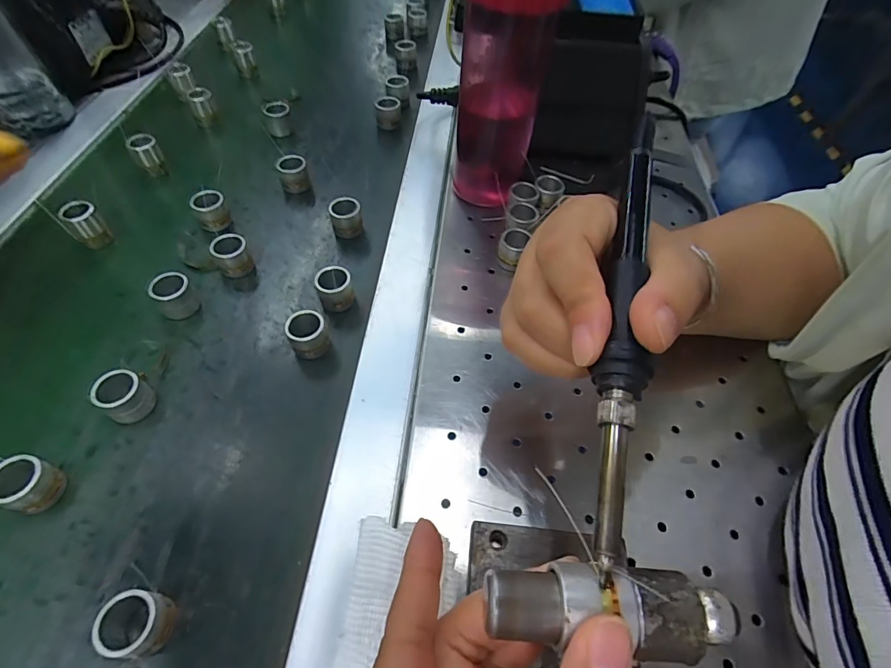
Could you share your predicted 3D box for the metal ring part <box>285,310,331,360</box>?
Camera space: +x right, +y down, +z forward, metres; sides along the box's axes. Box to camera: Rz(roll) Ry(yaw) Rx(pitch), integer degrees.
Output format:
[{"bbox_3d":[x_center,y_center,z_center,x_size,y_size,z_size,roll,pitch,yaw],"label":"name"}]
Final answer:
[{"bbox_3d":[-0.090,0.001,0.296,0.023,0.026,0.023,1,55,-2],"label":"metal ring part"}]

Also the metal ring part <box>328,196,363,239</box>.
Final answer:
[{"bbox_3d":[-0.080,-0.093,0.365,0.024,0.027,0.021,-4,55,-6],"label":"metal ring part"}]

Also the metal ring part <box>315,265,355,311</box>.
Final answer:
[{"bbox_3d":[-0.078,-0.031,0.320,0.023,0.027,0.022,-21,58,-17],"label":"metal ring part"}]

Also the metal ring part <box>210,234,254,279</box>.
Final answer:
[{"bbox_3d":[-0.159,-0.057,0.337,0.023,0.025,0.023,-23,59,-18],"label":"metal ring part"}]

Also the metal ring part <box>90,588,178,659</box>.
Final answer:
[{"bbox_3d":[-0.140,0.132,0.205,0.023,0.024,0.025,1,55,-2],"label":"metal ring part"}]

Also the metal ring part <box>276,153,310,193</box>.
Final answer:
[{"bbox_3d":[-0.134,-0.140,0.397,0.024,0.026,0.021,-18,58,-15],"label":"metal ring part"}]

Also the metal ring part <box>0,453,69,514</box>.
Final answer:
[{"bbox_3d":[-0.220,0.079,0.237,0.022,0.023,0.025,19,56,10],"label":"metal ring part"}]

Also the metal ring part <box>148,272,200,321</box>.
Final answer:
[{"bbox_3d":[-0.188,-0.026,0.313,0.024,0.024,0.023,-27,60,-20],"label":"metal ring part"}]

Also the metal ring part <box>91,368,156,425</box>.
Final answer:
[{"bbox_3d":[-0.191,0.037,0.268,0.021,0.024,0.025,22,56,12],"label":"metal ring part"}]

